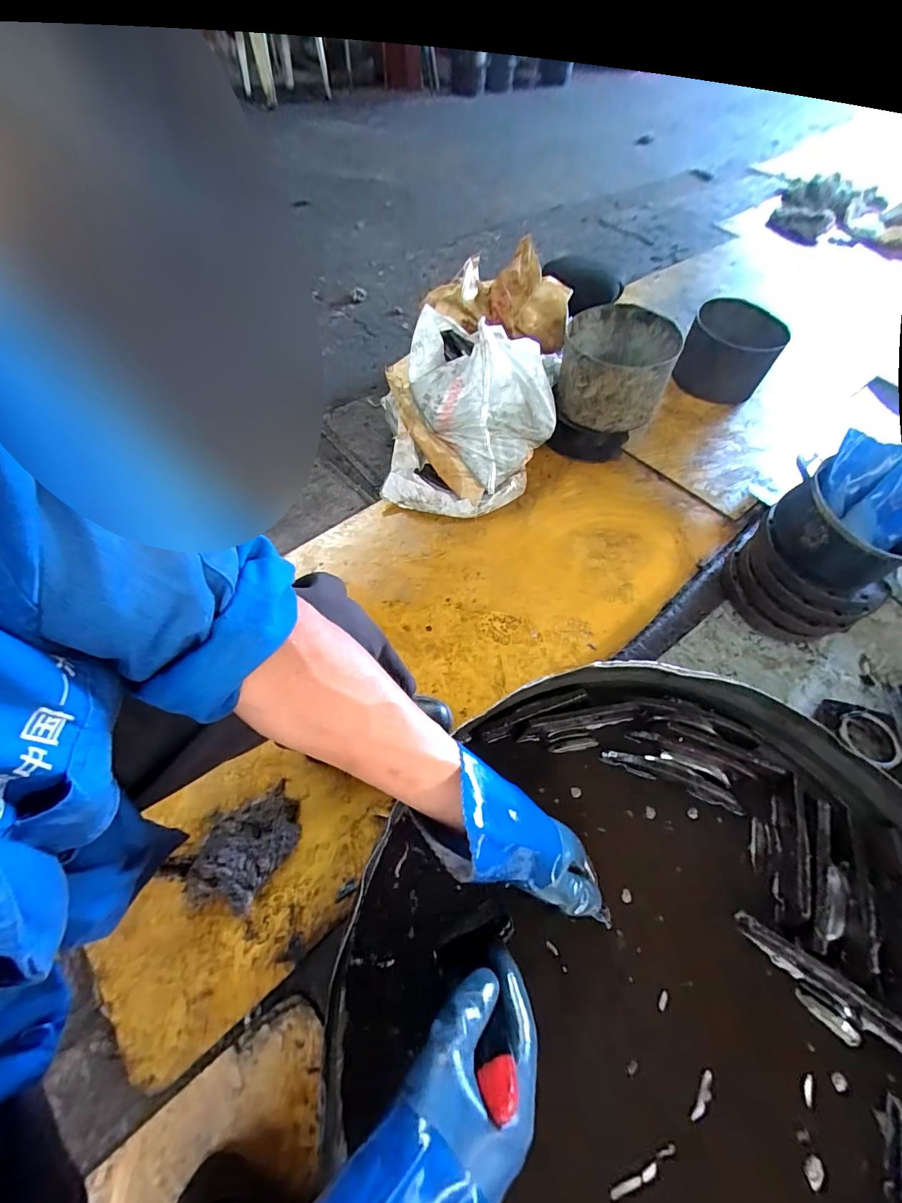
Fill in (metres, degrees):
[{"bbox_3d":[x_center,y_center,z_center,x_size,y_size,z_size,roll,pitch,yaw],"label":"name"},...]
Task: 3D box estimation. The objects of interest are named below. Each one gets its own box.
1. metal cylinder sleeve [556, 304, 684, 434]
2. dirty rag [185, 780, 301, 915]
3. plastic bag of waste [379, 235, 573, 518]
[{"bbox_3d":[0.415,-0.588,1.141,0.259,0.188,0.260,10,58,2],"label":"metal cylinder sleeve"},{"bbox_3d":[-0.330,0.394,0.723,0.119,0.070,0.194,26,61,12],"label":"dirty rag"},{"bbox_3d":[0.048,-0.535,1.138,0.422,0.328,0.573,17,61,11],"label":"plastic bag of waste"}]

